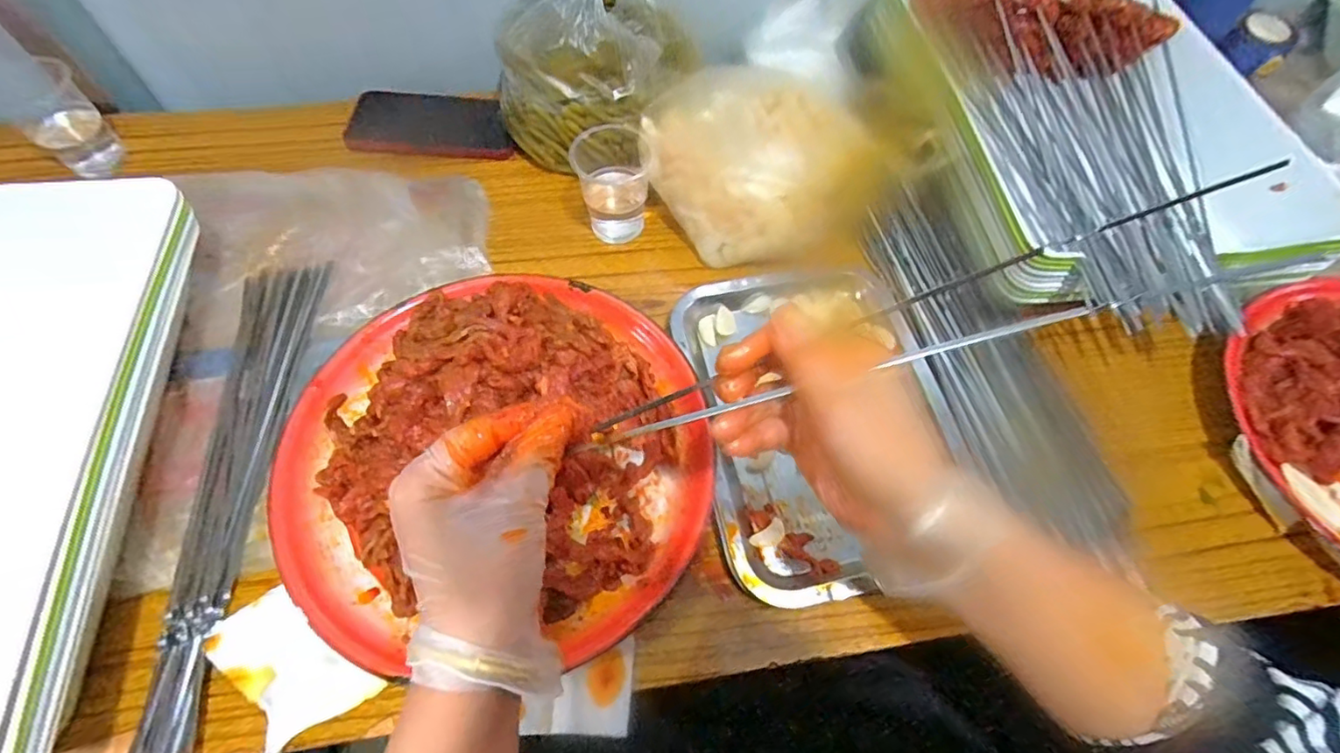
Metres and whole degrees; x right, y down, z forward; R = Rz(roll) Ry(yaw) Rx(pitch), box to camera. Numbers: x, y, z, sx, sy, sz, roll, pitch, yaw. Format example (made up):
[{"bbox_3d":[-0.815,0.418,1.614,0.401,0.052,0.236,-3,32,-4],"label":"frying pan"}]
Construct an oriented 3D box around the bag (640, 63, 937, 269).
[{"bbox_3d":[0.092,-0.201,0.523,0.208,0.102,0.181,-36,69,-20],"label":"bag"}]

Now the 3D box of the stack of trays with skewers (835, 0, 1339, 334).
[{"bbox_3d":[0.386,-0.223,0.540,0.294,0.117,0.402,-4,62,-6],"label":"stack of trays with skewers"}]

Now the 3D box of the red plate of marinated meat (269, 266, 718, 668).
[{"bbox_3d":[-0.120,0.040,0.395,0.290,0.072,0.263,1,62,-2],"label":"red plate of marinated meat"}]

